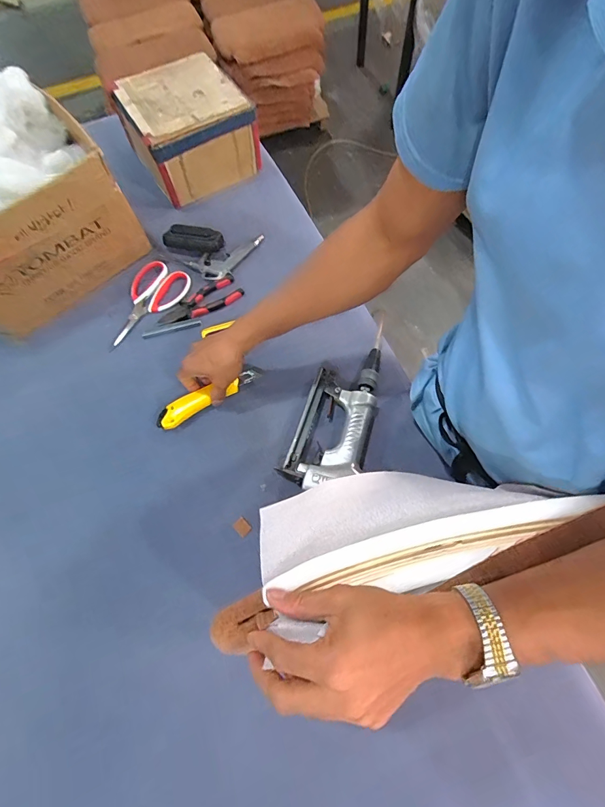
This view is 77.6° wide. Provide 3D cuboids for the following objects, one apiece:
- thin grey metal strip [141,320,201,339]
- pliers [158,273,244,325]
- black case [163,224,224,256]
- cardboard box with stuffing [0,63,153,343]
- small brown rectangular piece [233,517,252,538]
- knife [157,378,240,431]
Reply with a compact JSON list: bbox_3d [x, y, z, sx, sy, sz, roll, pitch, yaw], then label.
[{"bbox_3d":[-0.227,-0.129,0.652,0.102,0.007,0.012,-13,67,-3],"label":"thin grey metal strip"},{"bbox_3d":[-0.182,-0.180,0.663,0.149,0.011,0.058,-28,69,-9],"label":"pliers"},{"bbox_3d":[-0.205,-0.302,0.701,0.111,0.025,0.051,11,68,7],"label":"black case"},{"bbox_3d":[-0.470,-0.322,0.596,0.307,0.265,0.252,-42,72,-14],"label":"cardboard box with stuffing"},{"bbox_3d":[-0.083,0.169,0.518,0.019,0.004,0.023,-41,71,-14],"label":"small brown rectangular piece"},{"bbox_3d":[-0.164,-0.003,0.585,0.131,0.011,0.037,-29,69,-13],"label":"knife"}]

